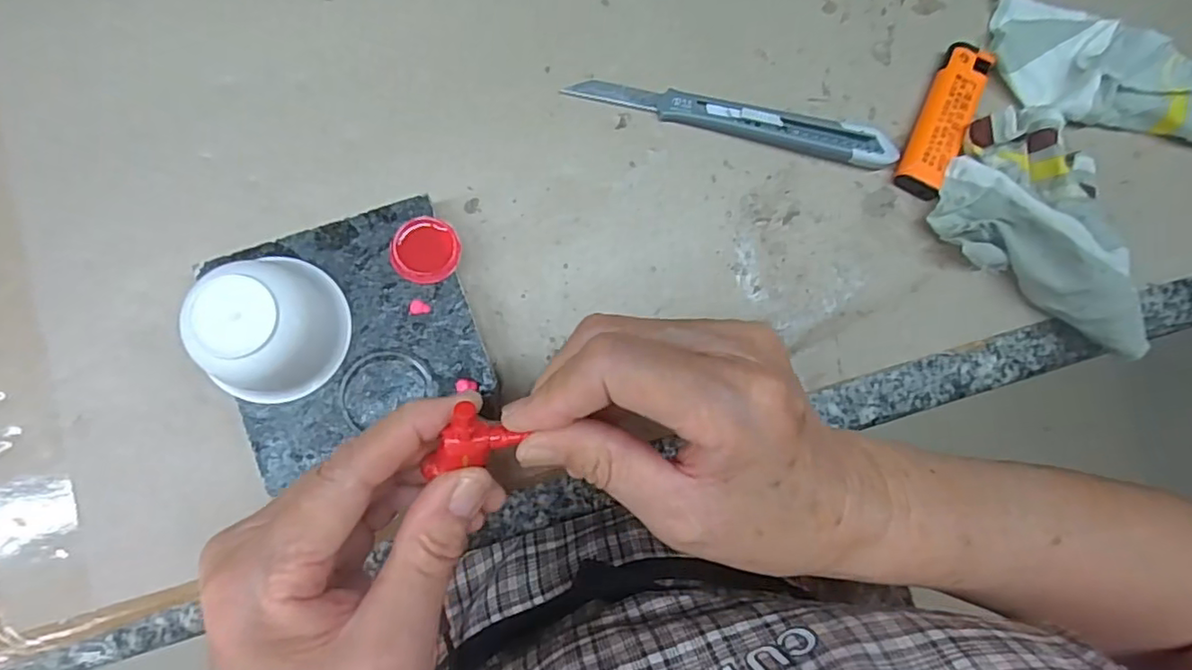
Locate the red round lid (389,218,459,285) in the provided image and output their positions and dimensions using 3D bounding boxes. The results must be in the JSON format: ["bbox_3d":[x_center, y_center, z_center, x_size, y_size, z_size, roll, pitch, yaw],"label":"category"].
[{"bbox_3d":[-0.071,-0.035,0.250,0.027,0.004,0.027,0,88,-6],"label":"red round lid"}]

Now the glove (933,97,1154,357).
[{"bbox_3d":[0.232,-0.057,0.296,0.123,0.037,0.084,31,82,-4],"label":"glove"}]

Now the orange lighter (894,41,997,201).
[{"bbox_3d":[0.176,-0.109,0.304,0.022,0.015,0.083,27,82,-5],"label":"orange lighter"}]

